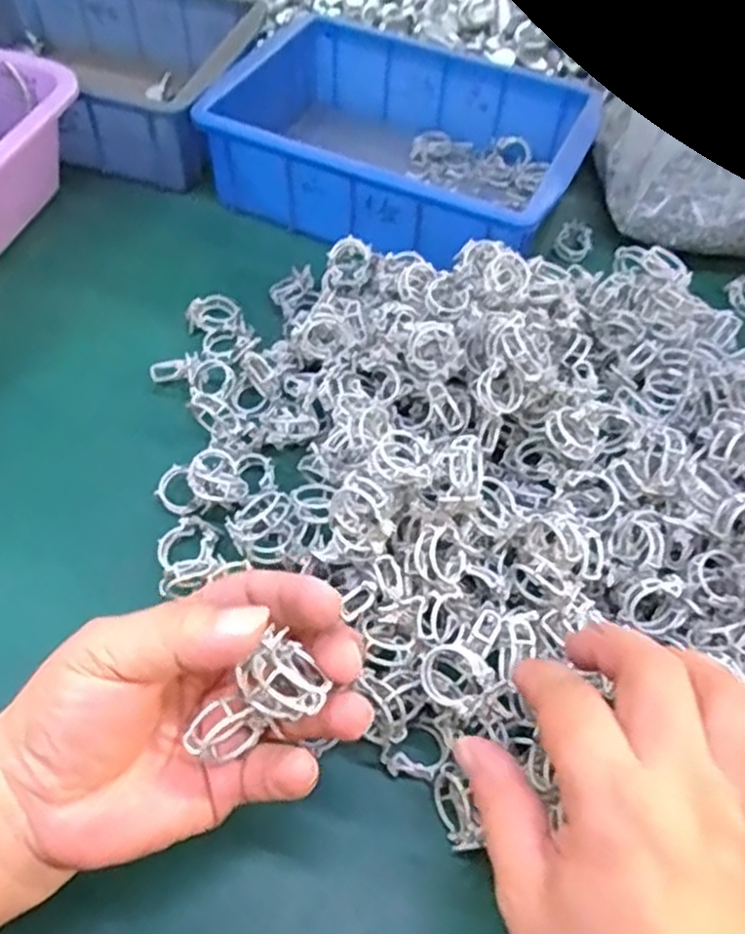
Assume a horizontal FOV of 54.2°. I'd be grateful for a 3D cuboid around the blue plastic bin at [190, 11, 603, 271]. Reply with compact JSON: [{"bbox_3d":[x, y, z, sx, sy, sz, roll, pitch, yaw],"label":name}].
[{"bbox_3d":[0.021,-0.226,0.534,0.242,0.087,0.172,25,57,12],"label":"blue plastic bin"}]

